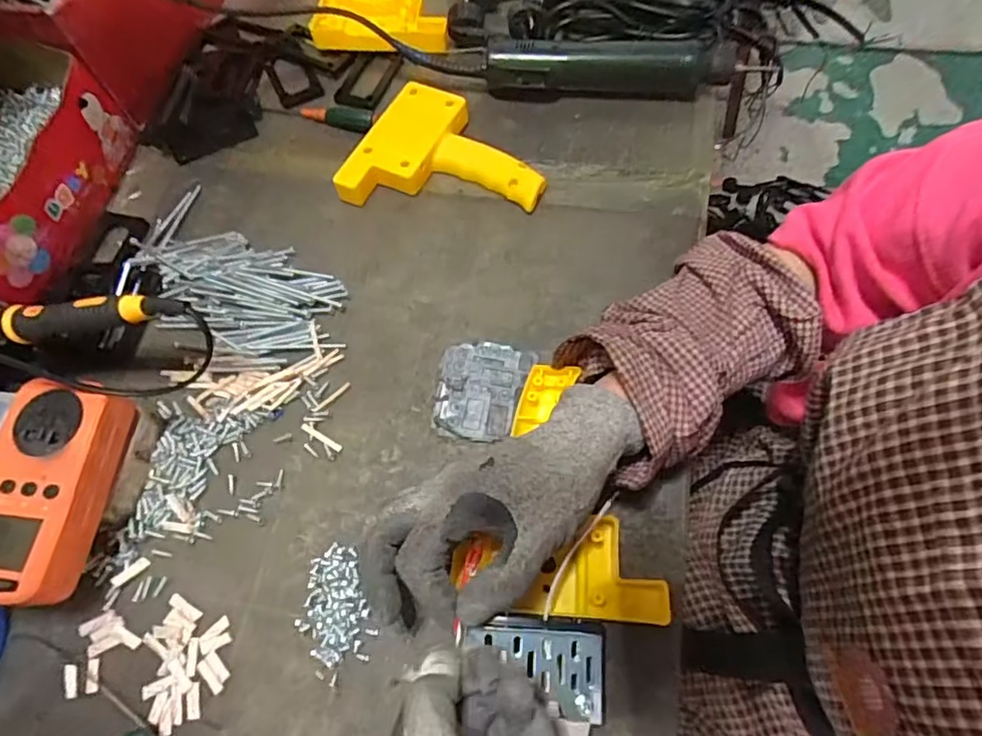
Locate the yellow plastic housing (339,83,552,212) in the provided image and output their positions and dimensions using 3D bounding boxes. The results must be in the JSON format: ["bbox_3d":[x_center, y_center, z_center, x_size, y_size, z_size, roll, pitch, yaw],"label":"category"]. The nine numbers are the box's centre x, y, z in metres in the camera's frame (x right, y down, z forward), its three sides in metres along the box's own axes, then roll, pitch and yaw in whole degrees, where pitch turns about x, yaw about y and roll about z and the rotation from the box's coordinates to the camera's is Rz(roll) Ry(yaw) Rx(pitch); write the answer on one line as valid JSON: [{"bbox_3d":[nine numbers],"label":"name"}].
[{"bbox_3d":[-0.038,-0.189,0.494,0.164,0.030,0.109,5,66,5],"label":"yellow plastic housing"}]

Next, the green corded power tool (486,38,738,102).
[{"bbox_3d":[0.102,-0.264,0.511,0.212,0.041,0.044,0,66,3],"label":"green corded power tool"}]

